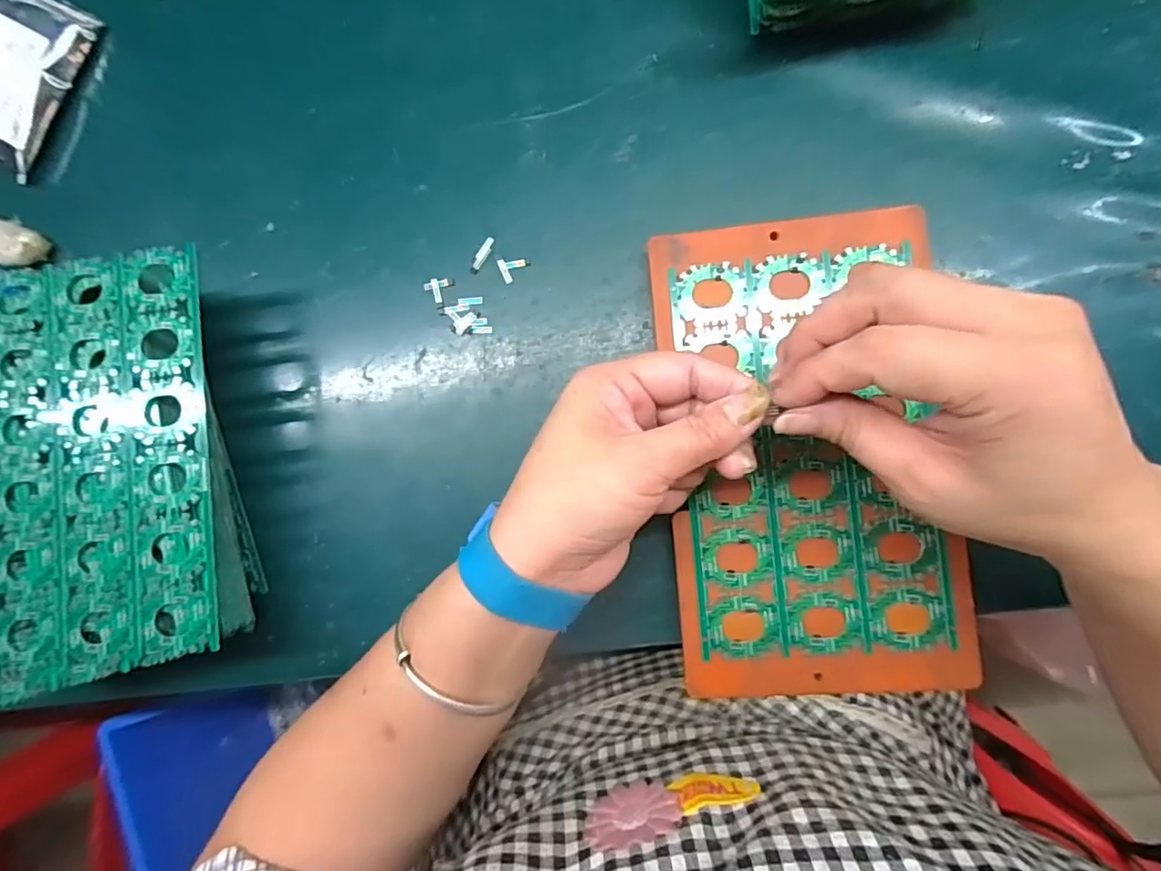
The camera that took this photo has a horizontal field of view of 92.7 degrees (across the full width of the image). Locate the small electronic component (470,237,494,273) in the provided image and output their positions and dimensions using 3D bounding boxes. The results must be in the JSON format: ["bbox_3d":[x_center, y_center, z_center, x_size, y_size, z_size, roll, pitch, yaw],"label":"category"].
[{"bbox_3d":[-0.057,-0.104,0.320,0.006,0.004,0.023,30,91,7],"label":"small electronic component"}]

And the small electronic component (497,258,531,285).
[{"bbox_3d":[-0.038,-0.095,0.318,0.018,0.004,0.014,-2,87,6],"label":"small electronic component"}]

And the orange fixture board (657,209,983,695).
[{"bbox_3d":[0.112,0.008,0.282,0.138,0.006,0.241,-7,86,6],"label":"orange fixture board"}]

